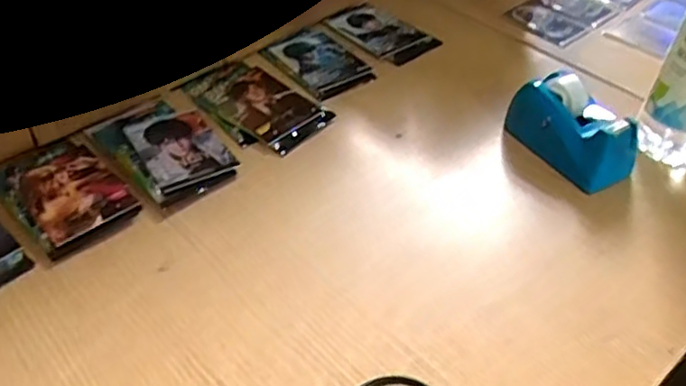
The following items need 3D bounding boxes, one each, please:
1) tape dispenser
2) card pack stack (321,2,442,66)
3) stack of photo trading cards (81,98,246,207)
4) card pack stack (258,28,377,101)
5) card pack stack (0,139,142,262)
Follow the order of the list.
[{"bbox_3d":[0.198,-0.057,0.564,0.050,0.063,0.119,-23,49,-25],"label":"tape dispenser"},{"bbox_3d":[0.039,-0.186,0.738,0.086,0.007,0.125,-32,53,-31],"label":"card pack stack"},{"bbox_3d":[-0.159,-0.044,0.577,0.089,0.007,0.137,-31,53,-31],"label":"stack of photo trading cards"},{"bbox_3d":[-0.031,-0.140,0.689,0.079,0.008,0.124,-26,50,-27],"label":"card pack stack"},{"bbox_3d":[-0.229,-0.001,0.531,0.080,0.008,0.122,-32,53,-32],"label":"card pack stack"}]

